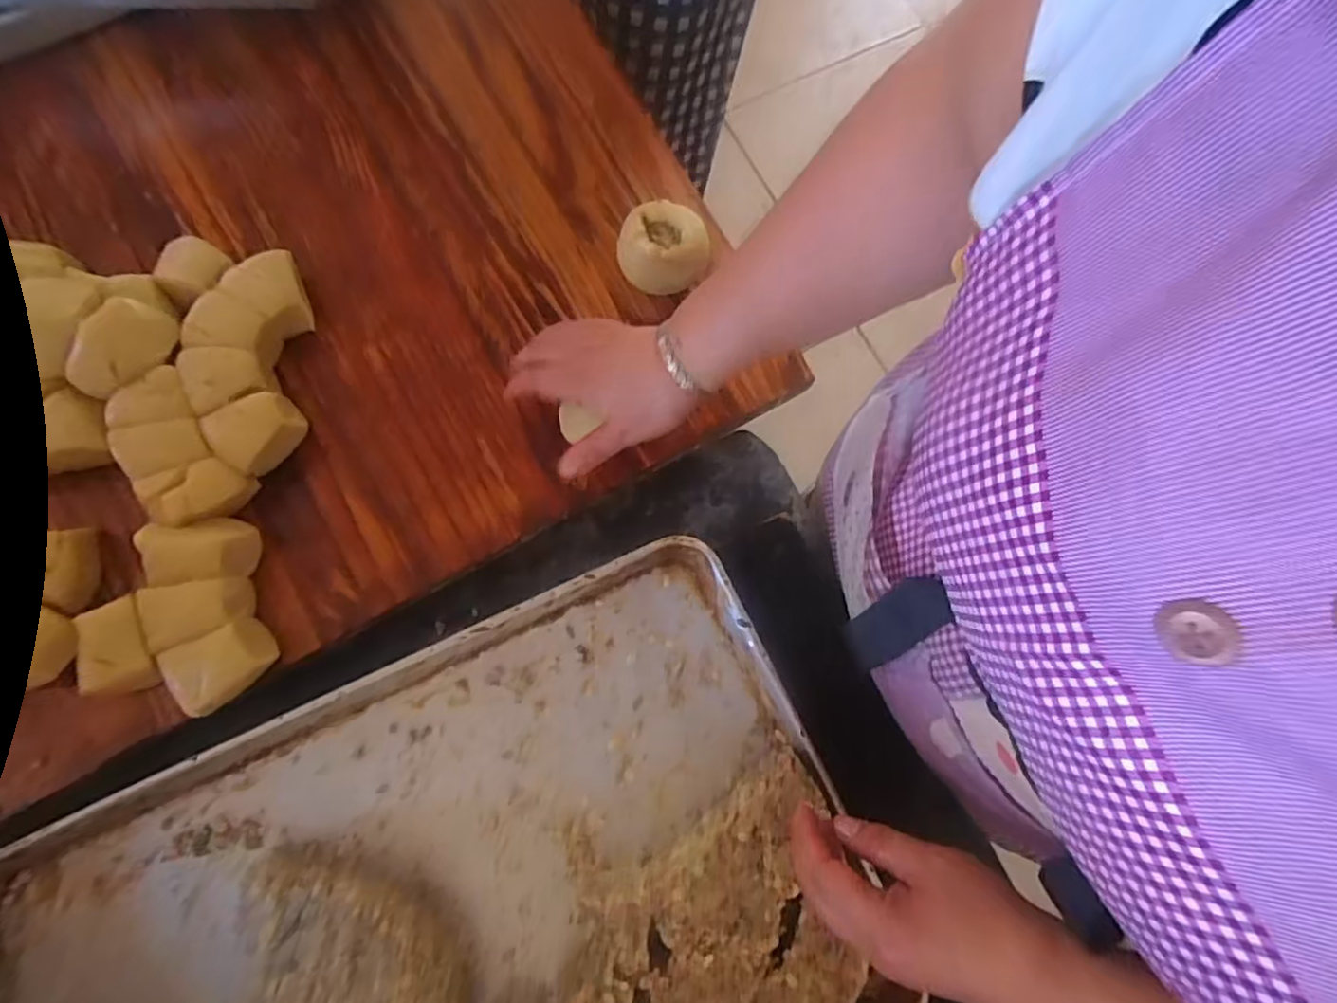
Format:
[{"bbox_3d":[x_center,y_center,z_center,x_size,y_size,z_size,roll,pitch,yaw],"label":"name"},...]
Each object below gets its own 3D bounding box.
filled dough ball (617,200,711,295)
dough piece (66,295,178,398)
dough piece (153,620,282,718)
[{"bbox_3d":[-0.006,-0.211,0.544,0.071,0.057,0.061,-11,80,-5],"label":"filled dough ball"},{"bbox_3d":[-0.406,-0.113,0.477,0.031,0.049,0.075,-6,64,39],"label":"dough piece"},{"bbox_3d":[-0.319,0.120,0.467,0.066,0.041,0.051,-26,82,-7],"label":"dough piece"}]

